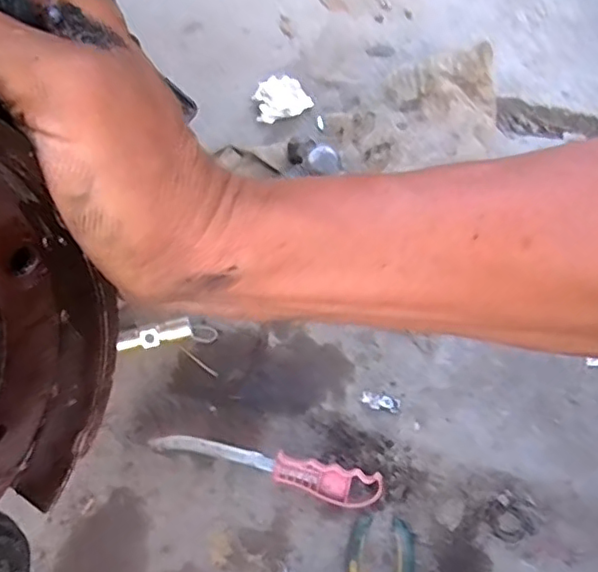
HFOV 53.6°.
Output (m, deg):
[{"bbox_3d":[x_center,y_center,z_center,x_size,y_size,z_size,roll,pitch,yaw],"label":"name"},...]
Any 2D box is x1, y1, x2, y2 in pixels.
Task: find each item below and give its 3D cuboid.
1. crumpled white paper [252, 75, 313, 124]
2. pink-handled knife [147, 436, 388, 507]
[{"bbox_3d":[-0.028,-0.251,0.802,0.070,0.020,0.085,33,64,18],"label":"crumpled white paper"},{"bbox_3d":[-0.031,0.164,0.540,0.212,0.026,0.030,13,59,8],"label":"pink-handled knife"}]

